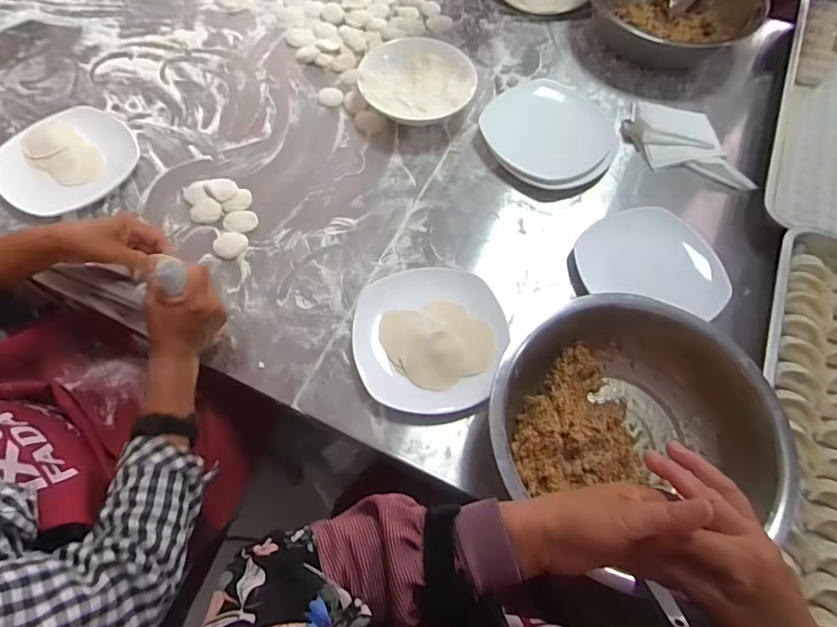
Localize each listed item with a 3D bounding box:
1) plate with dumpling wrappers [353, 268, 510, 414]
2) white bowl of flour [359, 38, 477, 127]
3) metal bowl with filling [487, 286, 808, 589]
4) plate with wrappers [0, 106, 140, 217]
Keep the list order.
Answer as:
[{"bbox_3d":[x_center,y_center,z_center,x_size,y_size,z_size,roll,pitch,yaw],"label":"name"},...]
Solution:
[{"bbox_3d":[0.014,0.024,0.587,0.175,0.025,0.187,1,65,-2],"label":"plate with dumpling wrappers"},{"bbox_3d":[-0.002,-0.345,0.746,0.171,0.053,0.151,20,65,7],"label":"white bowl of flour"},{"bbox_3d":[0.217,0.126,0.505,0.288,0.083,0.276,11,65,3],"label":"metal bowl with filling"},{"bbox_3d":[-0.500,-0.222,0.693,0.178,0.020,0.165,-41,73,-19],"label":"plate with wrappers"}]

